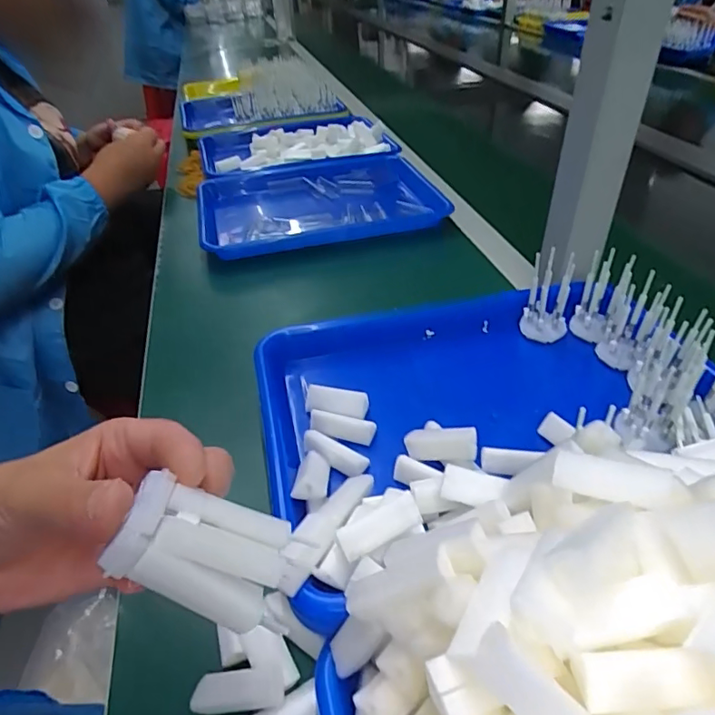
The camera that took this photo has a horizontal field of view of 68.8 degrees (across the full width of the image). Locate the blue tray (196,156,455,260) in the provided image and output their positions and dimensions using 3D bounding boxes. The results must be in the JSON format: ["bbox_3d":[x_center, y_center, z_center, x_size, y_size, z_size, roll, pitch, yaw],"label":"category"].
[{"bbox_3d":[-0.055,-0.222,0.754,0.321,0.043,0.239,-10,40,-9],"label":"blue tray"}]

